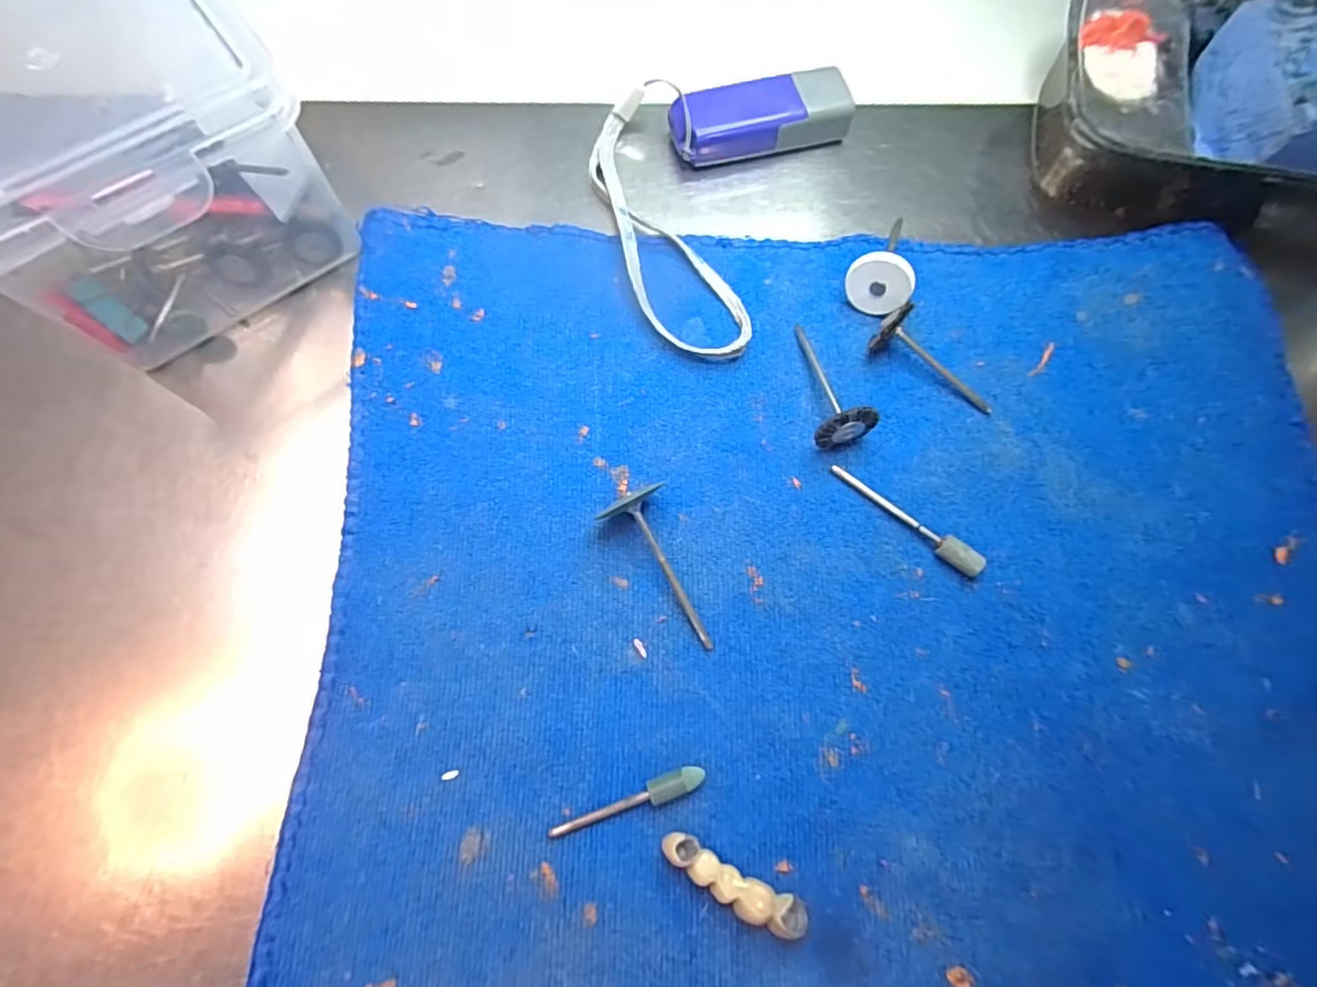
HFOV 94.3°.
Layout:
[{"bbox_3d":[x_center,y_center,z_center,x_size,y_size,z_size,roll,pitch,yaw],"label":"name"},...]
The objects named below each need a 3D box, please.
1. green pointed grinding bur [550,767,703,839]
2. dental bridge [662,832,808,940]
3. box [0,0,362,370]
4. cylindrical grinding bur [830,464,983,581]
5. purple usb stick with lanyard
[{"bbox_3d":[-0.008,0.078,0.155,0.040,0.006,0.006,-18,75,-6],"label":"green pointed grinding bur"},{"bbox_3d":[0.018,0.095,0.148,0.039,0.010,0.009,28,75,7],"label":"dental bridge"},{"bbox_3d":[-0.147,-0.095,0.171,0.085,0.064,0.087,-36,78,-10],"label":"box"},{"bbox_3d":[0.071,0.007,0.175,0.048,0.007,0.006,40,77,10],"label":"cylindrical grinding bur"},{"bbox_3d":[0.012,-0.104,0.202,0.076,0.016,0.112,24,75,6],"label":"purple usb stick with lanyard"}]

